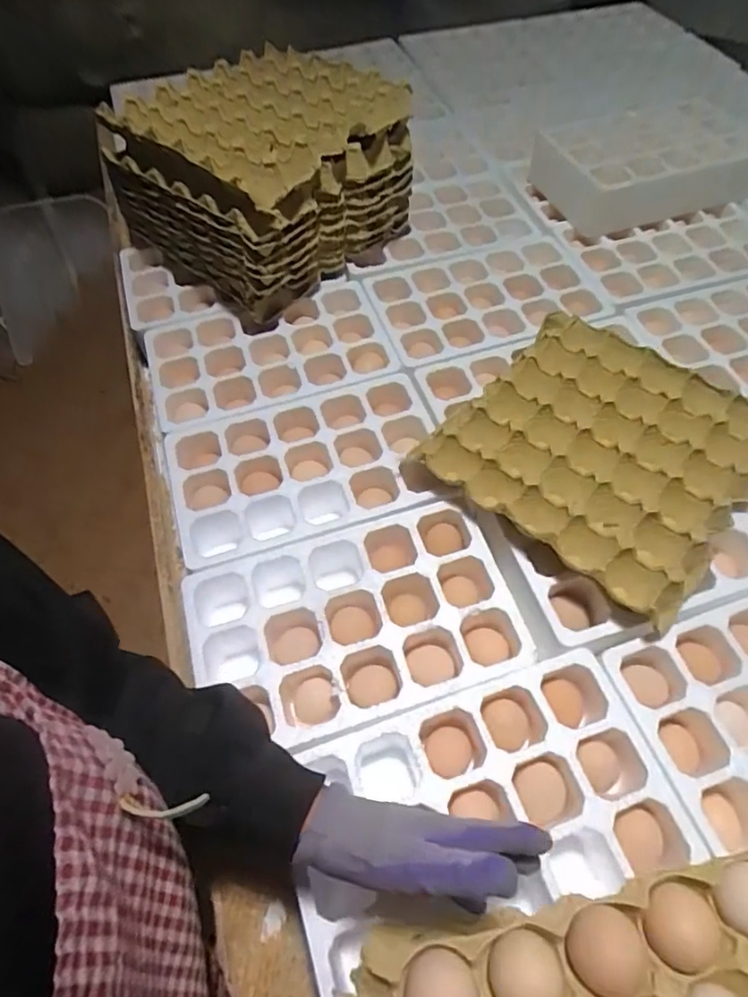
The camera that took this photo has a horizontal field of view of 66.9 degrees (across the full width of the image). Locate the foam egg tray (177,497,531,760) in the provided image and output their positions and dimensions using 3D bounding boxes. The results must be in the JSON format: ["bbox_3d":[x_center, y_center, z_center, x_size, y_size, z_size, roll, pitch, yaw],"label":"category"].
[{"bbox_3d":[-0.020,0.123,0.545,0.293,0.068,0.186,-17,59,-9],"label":"foam egg tray"}]

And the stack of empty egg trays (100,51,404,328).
[{"bbox_3d":[-0.146,-0.426,0.762,0.293,0.186,0.294,37,64,20],"label":"stack of empty egg trays"}]

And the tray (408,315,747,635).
[{"bbox_3d":[0.238,-0.053,0.588,0.281,0.041,0.289,37,64,20],"label":"tray"}]

